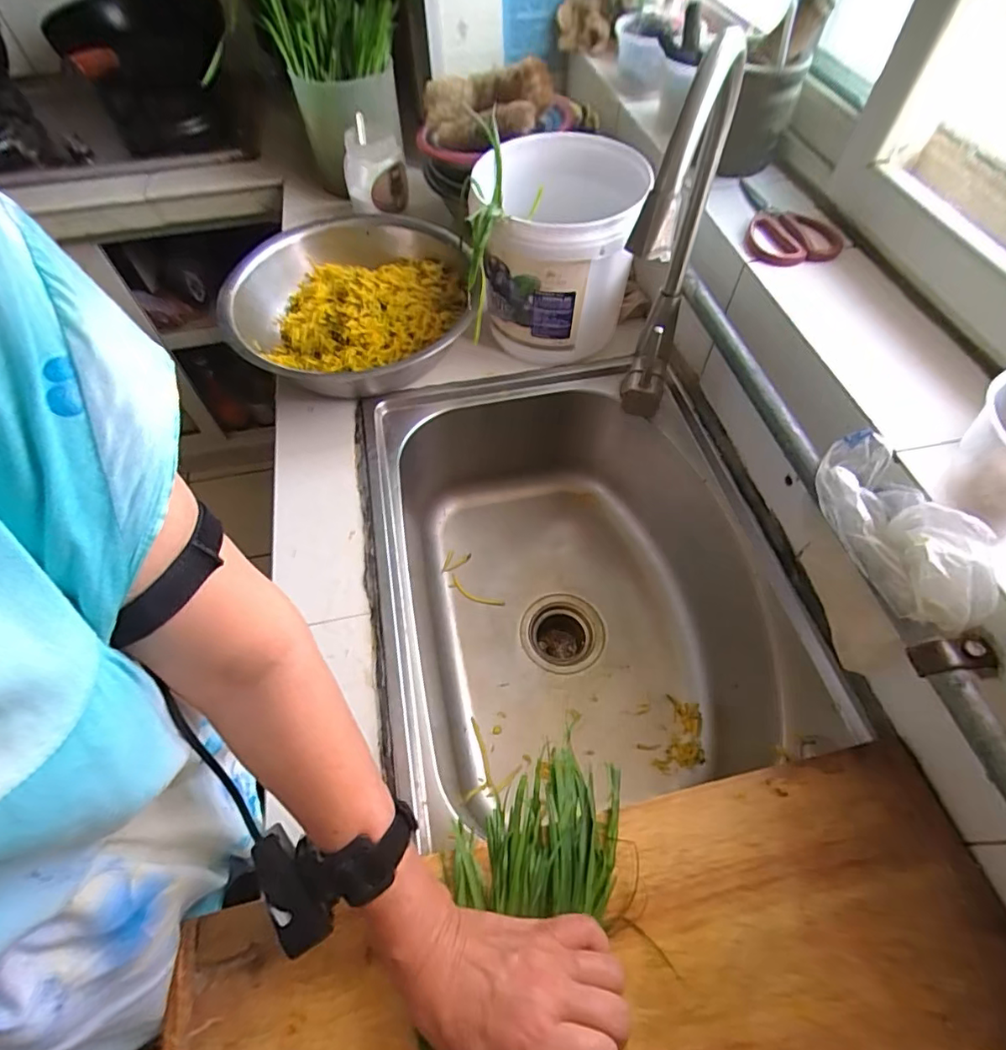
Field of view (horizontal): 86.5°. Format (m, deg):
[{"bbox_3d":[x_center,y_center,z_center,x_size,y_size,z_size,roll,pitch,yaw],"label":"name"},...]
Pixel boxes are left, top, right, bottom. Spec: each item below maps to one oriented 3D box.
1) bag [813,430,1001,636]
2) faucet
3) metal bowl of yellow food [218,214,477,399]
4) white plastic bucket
[{"bbox_3d":[0.273,-0.006,0.368,0.054,0.049,0.149,-9,57,-5],"label":"bag"},{"bbox_3d":[0.139,-0.205,0.473,0.045,0.337,0.211,14,57,12],"label":"faucet"},{"bbox_3d":[-0.189,-0.280,0.696,0.277,0.118,0.301,-1,57,1],"label":"metal bowl of yellow food"},{"bbox_3d":[0.068,-0.343,0.674,0.187,0.200,0.224,2,57,3],"label":"white plastic bucket"}]

